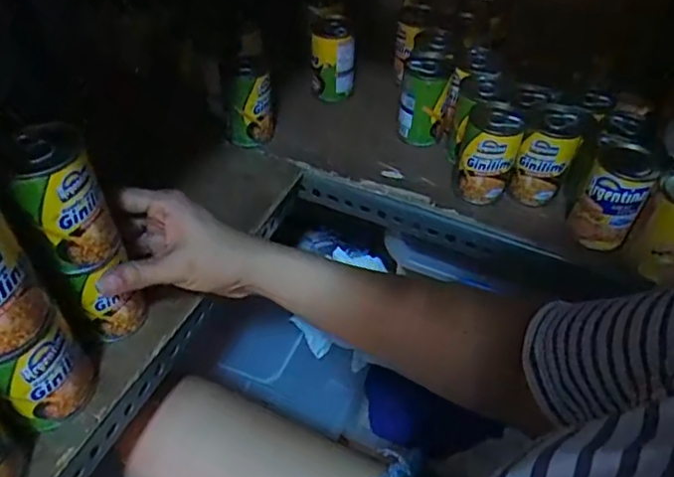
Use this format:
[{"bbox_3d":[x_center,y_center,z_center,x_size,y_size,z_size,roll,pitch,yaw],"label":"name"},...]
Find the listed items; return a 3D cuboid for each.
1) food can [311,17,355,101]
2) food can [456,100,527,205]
[{"bbox_3d":[-0.005,-0.219,0.673,0.050,0.086,0.054,1,47,-1],"label":"food can"},{"bbox_3d":[0.146,-0.082,0.545,0.050,0.084,0.054,1,47,-1],"label":"food can"}]

